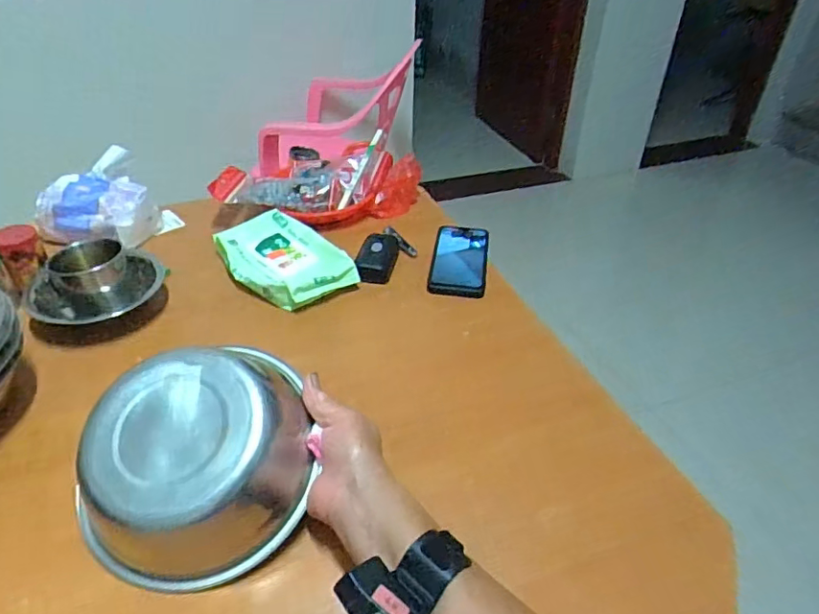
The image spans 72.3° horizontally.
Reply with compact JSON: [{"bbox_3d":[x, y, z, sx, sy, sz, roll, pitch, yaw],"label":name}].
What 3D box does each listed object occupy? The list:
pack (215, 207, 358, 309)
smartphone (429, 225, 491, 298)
[{"bbox_3d":[-0.175,-0.060,0.768,0.130,0.047,0.197,-26,45,-31],"label":"pack"},{"bbox_3d":[0.073,-0.068,0.800,0.078,0.019,0.162,5,37,6],"label":"smartphone"}]

